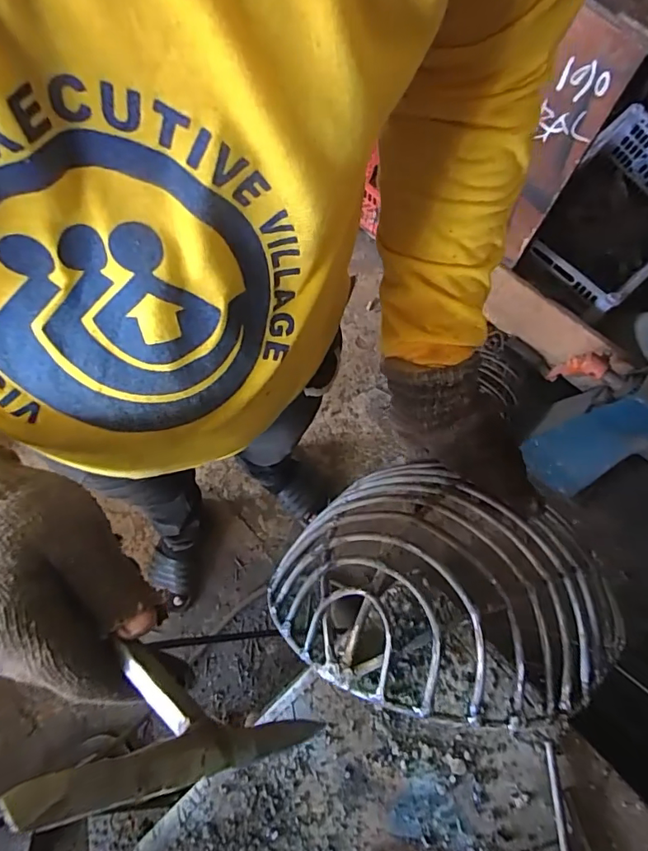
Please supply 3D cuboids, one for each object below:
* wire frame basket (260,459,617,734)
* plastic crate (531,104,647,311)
[{"bbox_3d":[0.082,0.104,0.330,0.208,0.085,0.155,25,73,7],"label":"wire frame basket"},{"bbox_3d":[0.685,-0.466,1.264,0.452,0.244,0.310,-42,78,-14],"label":"plastic crate"}]

